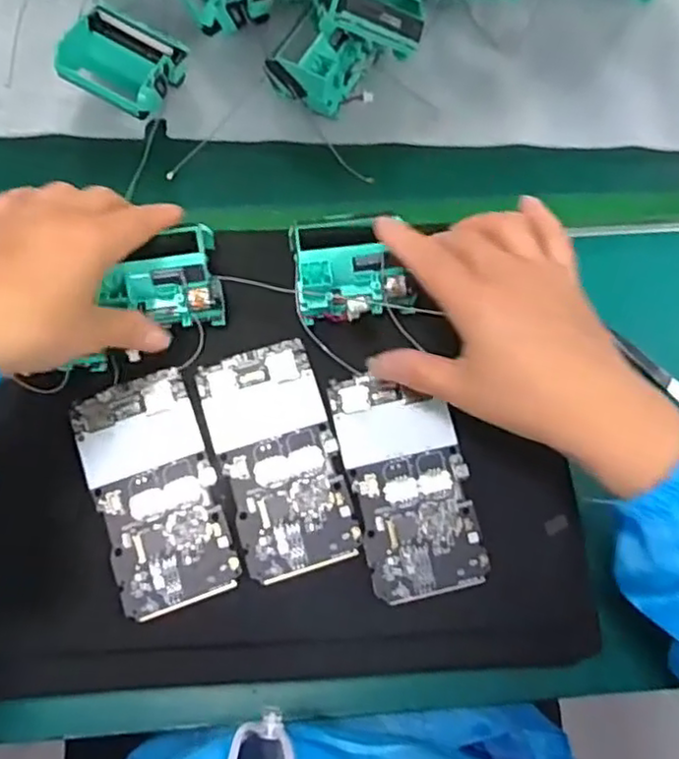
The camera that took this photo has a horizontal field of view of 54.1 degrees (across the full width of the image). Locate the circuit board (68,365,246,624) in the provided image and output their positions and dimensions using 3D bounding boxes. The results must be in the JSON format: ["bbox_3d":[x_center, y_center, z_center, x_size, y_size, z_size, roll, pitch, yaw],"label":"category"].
[{"bbox_3d":[-0.104,0.062,0.374,0.066,0.004,0.128,-20,75,-7],"label":"circuit board"}]

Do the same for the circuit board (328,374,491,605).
[{"bbox_3d":[0.040,0.058,0.380,0.065,0.004,0.126,-12,74,-4],"label":"circuit board"}]

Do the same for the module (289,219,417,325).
[{"bbox_3d":[0.008,-0.066,0.395,0.069,0.033,0.056,-6,74,-3],"label":"module"}]

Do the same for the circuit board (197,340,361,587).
[{"bbox_3d":[-0.035,0.045,0.382,0.065,0.004,0.130,-16,74,-5],"label":"circuit board"}]

